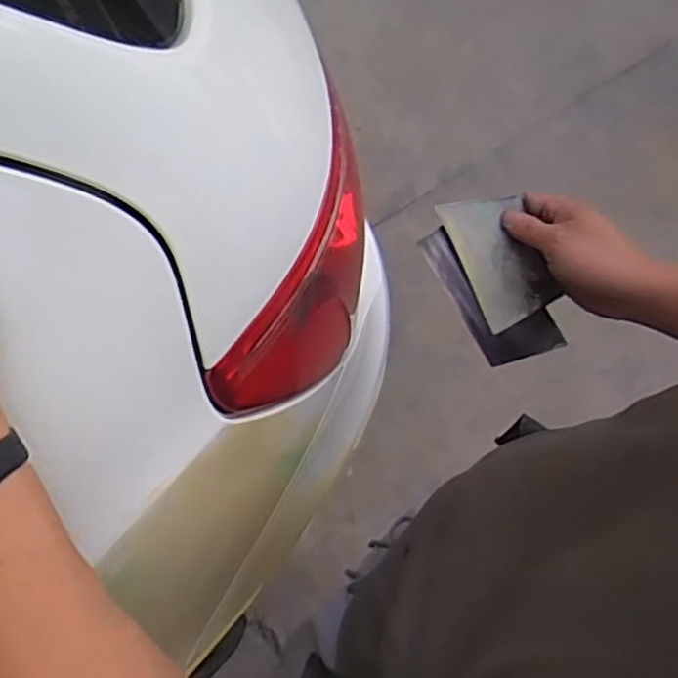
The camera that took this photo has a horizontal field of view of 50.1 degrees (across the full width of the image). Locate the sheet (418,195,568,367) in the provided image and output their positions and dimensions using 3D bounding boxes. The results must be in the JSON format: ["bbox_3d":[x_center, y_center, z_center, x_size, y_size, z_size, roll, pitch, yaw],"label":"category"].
[{"bbox_3d":[0.130,-0.049,0.611,0.089,0.006,0.142,-25,96,-9],"label":"sheet"}]

